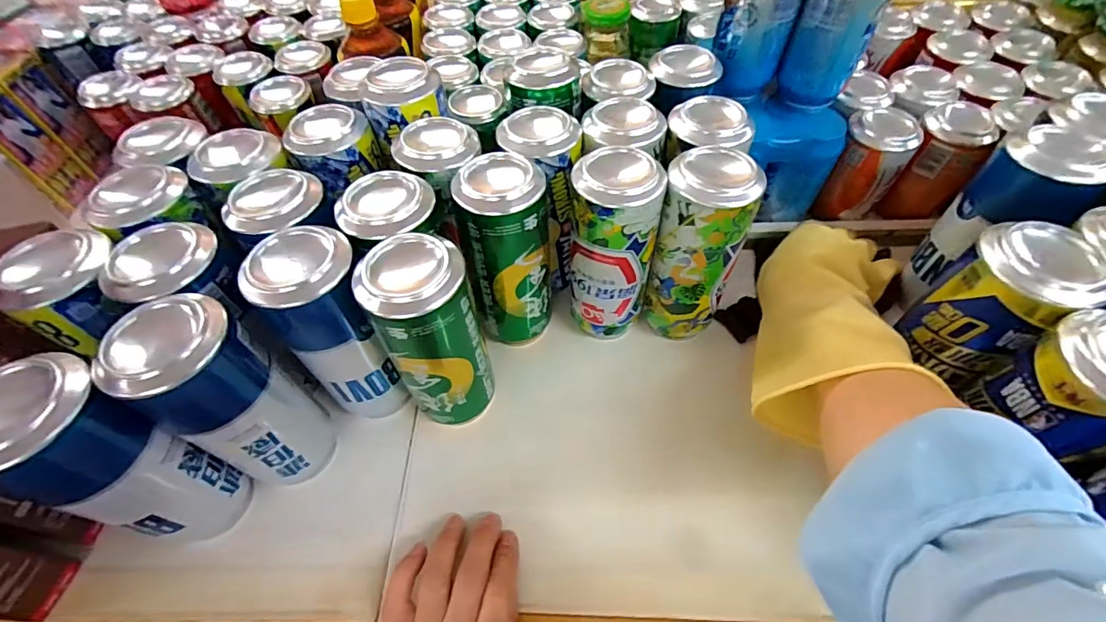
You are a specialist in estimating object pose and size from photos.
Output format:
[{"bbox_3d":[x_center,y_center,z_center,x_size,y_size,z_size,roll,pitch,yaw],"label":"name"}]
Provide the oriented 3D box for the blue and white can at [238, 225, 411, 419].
[{"bbox_3d":[-0.148,0.016,0.324,0.056,0.146,0.055,-1,54,2],"label":"blue and white can"}]

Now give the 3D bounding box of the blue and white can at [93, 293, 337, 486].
[{"bbox_3d":[-0.200,0.064,0.310,0.057,0.170,0.059,-1,54,2],"label":"blue and white can"}]

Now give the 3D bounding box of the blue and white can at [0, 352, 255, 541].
[{"bbox_3d":[-0.257,0.095,0.286,0.055,0.162,0.065,15,56,13],"label":"blue and white can"}]

